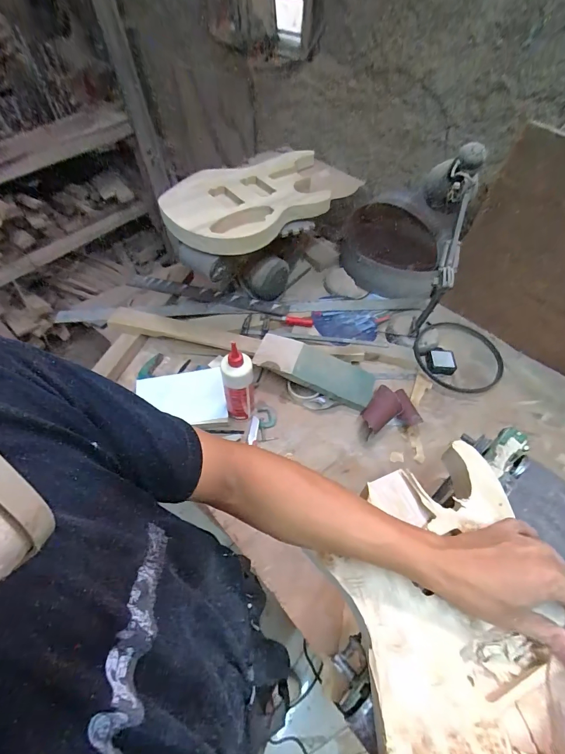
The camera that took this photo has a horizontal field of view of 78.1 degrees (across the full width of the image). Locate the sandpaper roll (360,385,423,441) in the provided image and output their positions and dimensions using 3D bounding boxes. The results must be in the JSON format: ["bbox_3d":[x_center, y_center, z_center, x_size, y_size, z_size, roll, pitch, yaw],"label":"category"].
[{"bbox_3d":[0.251,0.075,0.830,0.128,0.053,0.104,-12,55,-9],"label":"sandpaper roll"}]

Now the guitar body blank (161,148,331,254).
[{"bbox_3d":[-0.059,-0.464,0.877,0.296,0.054,0.499,39,62,24],"label":"guitar body blank"}]

